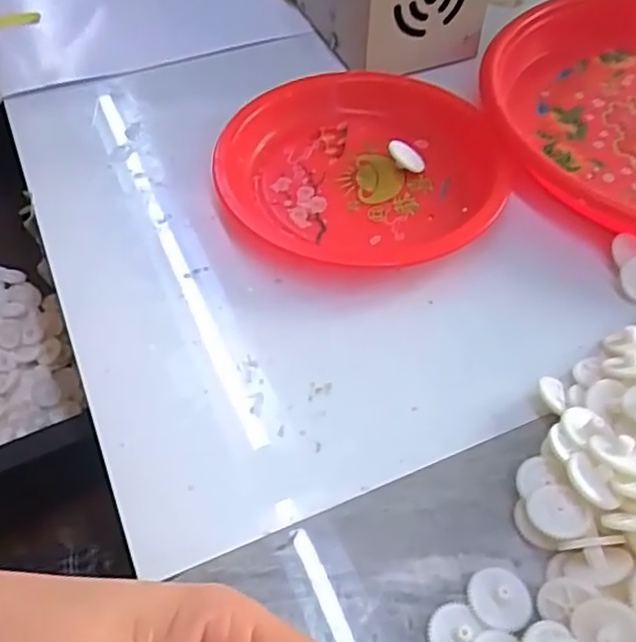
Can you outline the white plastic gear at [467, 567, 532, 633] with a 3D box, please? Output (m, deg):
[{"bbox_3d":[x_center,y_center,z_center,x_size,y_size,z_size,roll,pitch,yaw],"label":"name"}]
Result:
[{"bbox_3d":[0.063,0.095,0.235,0.021,0.004,0.021,0,52,0],"label":"white plastic gear"}]

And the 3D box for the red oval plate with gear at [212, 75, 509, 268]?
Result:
[{"bbox_3d":[0.021,-0.082,0.364,0.146,0.019,0.142,-1,52,-1],"label":"red oval plate with gear"}]

